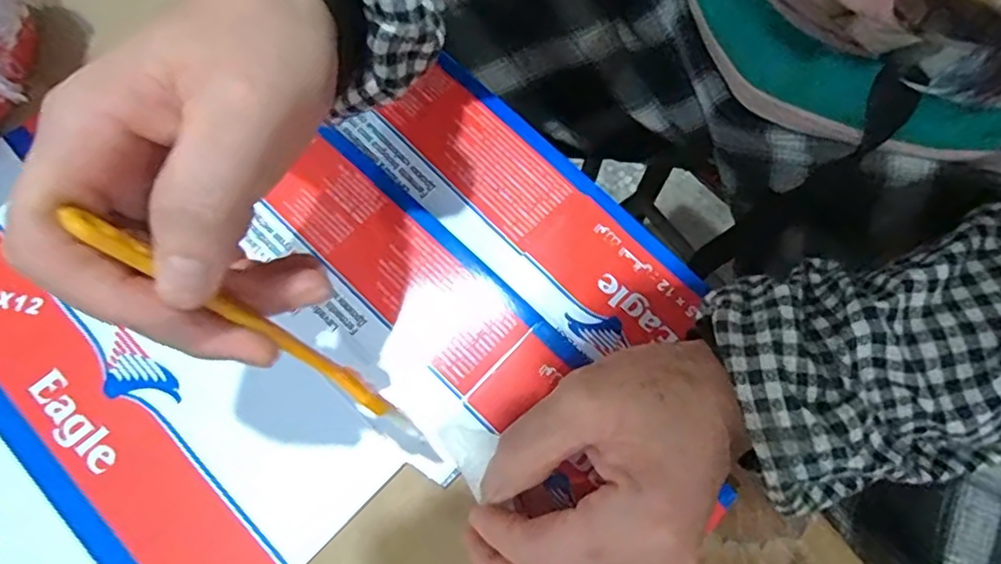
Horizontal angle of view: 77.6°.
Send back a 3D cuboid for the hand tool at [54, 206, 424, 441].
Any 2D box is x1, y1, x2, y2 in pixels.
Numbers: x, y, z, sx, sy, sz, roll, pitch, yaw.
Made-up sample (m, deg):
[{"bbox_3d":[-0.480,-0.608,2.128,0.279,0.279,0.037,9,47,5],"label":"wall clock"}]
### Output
[{"bbox_3d":[-0.070,0.018,0.192,0.014,0.127,0.009,5,61,45],"label":"hand tool"}]

